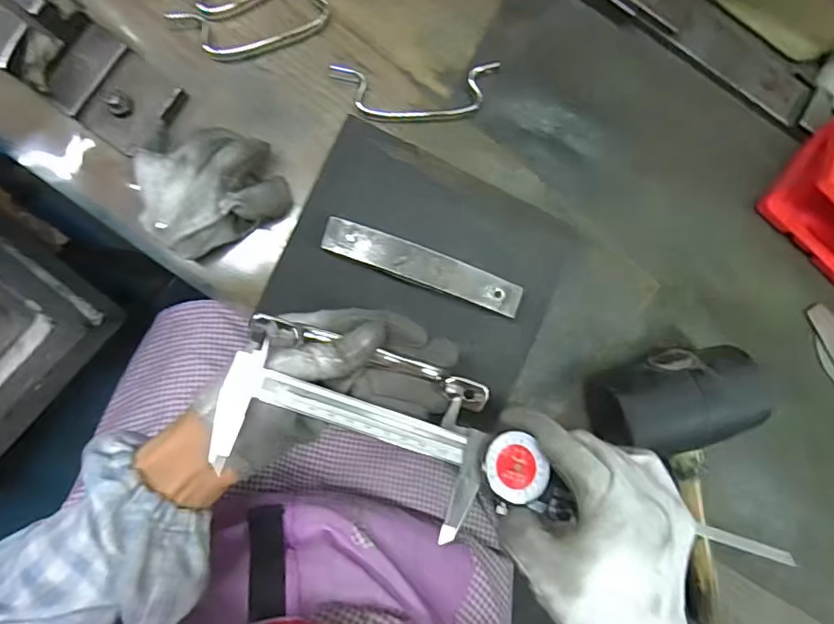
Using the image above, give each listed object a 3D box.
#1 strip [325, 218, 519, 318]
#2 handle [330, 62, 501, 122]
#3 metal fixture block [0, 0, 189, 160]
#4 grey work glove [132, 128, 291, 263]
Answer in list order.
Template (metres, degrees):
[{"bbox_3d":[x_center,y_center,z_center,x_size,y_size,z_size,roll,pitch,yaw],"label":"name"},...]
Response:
[{"bbox_3d":[0.007,-0.032,0.375,0.147,0.012,0.024,20,87,-7],"label":"strip"},{"bbox_3d":[0.001,-0.169,0.406,0.128,0.008,0.040,-5,108,-9],"label":"handle"},{"bbox_3d":[-0.215,-0.157,0.344,0.099,0.075,0.064,37,85,-8],"label":"metal fixture block"},{"bbox_3d":[-0.139,-0.083,0.363,0.092,0.060,0.067,-27,95,-8],"label":"grey work glove"}]

